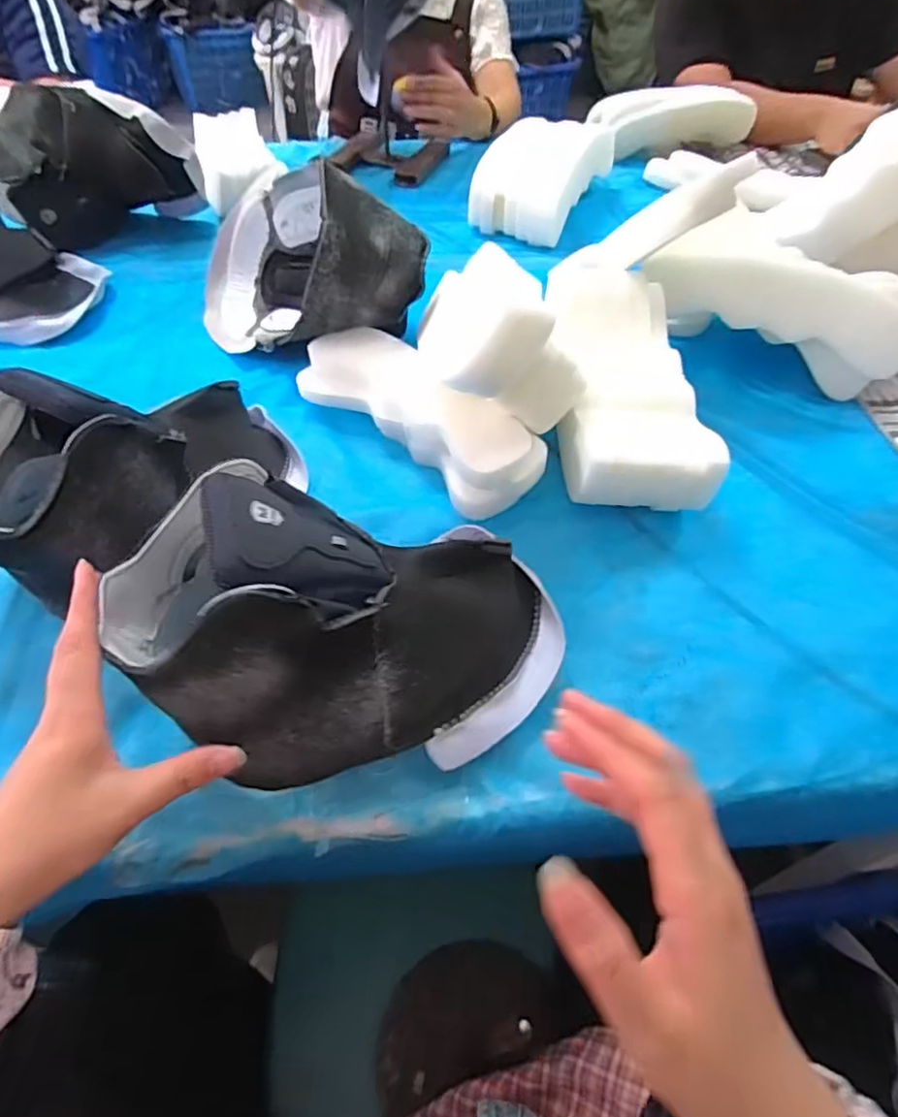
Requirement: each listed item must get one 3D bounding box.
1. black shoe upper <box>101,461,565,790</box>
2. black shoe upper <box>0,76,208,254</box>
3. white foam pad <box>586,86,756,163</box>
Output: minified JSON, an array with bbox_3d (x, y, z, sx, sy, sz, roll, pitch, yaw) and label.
[{"bbox_3d":[-0.061,0.041,0.375,0.257,0.156,0.142,2,51,1],"label":"black shoe upper"},{"bbox_3d":[-0.459,-0.502,0.814,0.238,0.154,0.125,-25,55,-20],"label":"black shoe upper"},{"bbox_3d":[0.372,-0.734,1.054,0.251,0.072,0.085,-12,52,-10],"label":"white foam pad"}]

